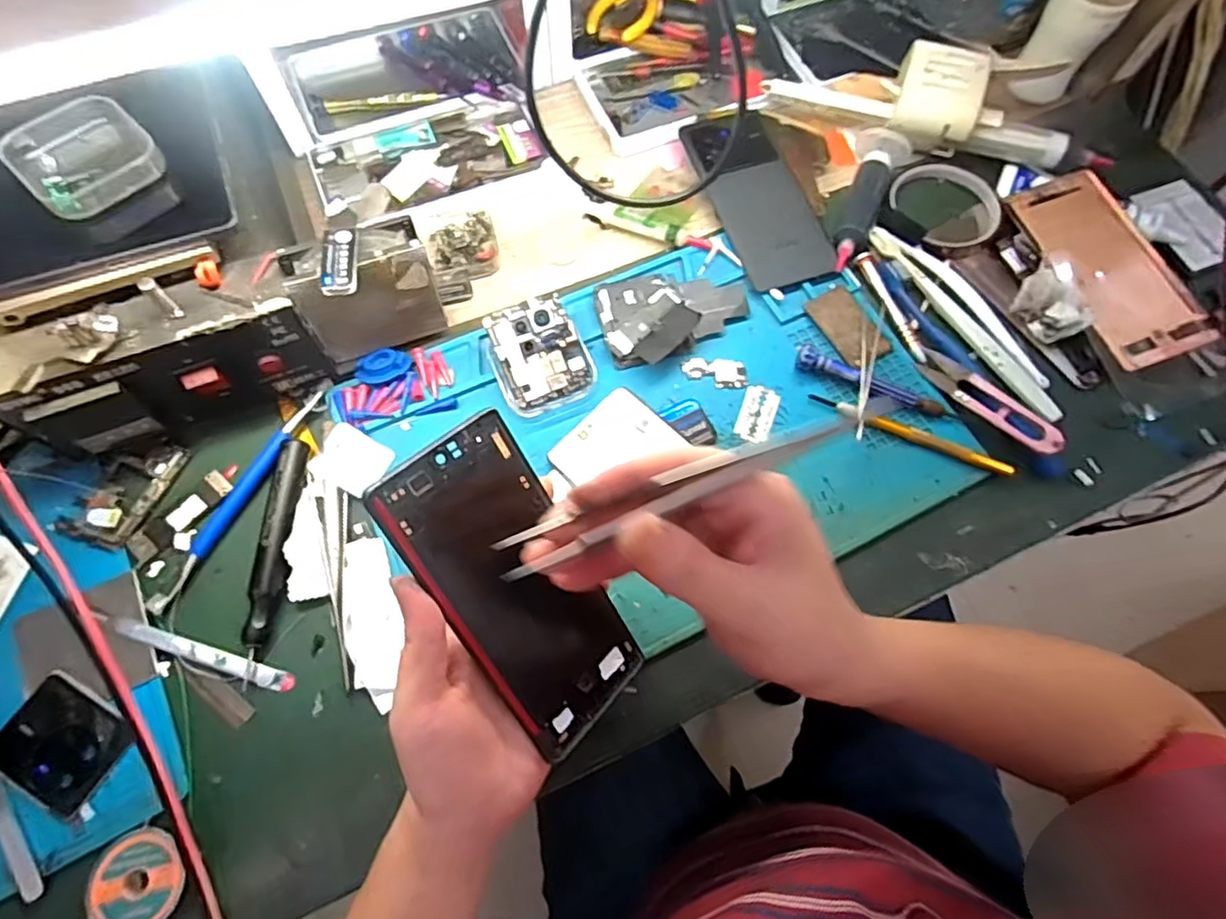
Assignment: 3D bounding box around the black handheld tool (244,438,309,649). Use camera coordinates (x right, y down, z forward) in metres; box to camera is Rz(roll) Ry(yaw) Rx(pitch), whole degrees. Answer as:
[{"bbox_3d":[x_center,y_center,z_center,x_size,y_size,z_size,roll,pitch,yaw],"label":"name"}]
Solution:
[{"bbox_3d":[-0.203,0.048,0.379,0.018,0.013,0.124,1,69,-2],"label":"black handheld tool"}]

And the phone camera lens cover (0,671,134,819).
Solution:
[{"bbox_3d":[-0.298,0.153,0.337,0.066,0.005,0.050,30,71,9],"label":"phone camera lens cover"}]

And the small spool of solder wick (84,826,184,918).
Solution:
[{"bbox_3d":[-0.239,0.213,0.313,0.042,0.014,0.046,1,69,-2],"label":"small spool of solder wick"}]

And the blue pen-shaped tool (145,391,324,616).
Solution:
[{"bbox_3d":[-0.234,0.021,0.388,0.016,0.009,0.158,28,71,8],"label":"blue pen-shaped tool"}]

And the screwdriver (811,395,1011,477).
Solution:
[{"bbox_3d":[0.199,-0.018,0.416,0.134,0.012,0.011,23,70,6],"label":"screwdriver"}]

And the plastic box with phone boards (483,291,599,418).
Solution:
[{"bbox_3d":[-0.050,-0.071,0.420,0.062,0.024,0.068,-24,72,-11],"label":"plastic box with phone boards"}]

